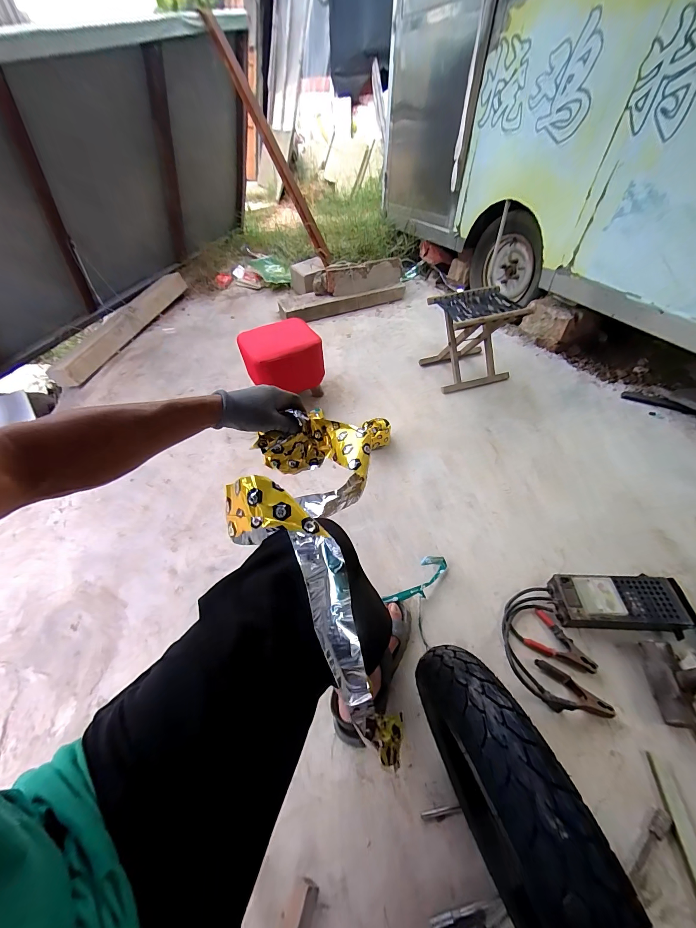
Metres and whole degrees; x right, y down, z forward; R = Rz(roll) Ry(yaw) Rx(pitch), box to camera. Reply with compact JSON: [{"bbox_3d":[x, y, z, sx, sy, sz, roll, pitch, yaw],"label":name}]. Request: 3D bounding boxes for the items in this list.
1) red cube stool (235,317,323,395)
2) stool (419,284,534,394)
[{"bbox_3d":[-0.263,-0.422,1.326,0.288,0.198,0.219,-20,50,-13],"label":"red cube stool"},{"bbox_3d":[0.518,-0.523,1.378,0.330,0.303,0.277,-17,49,-11],"label":"stool"}]

